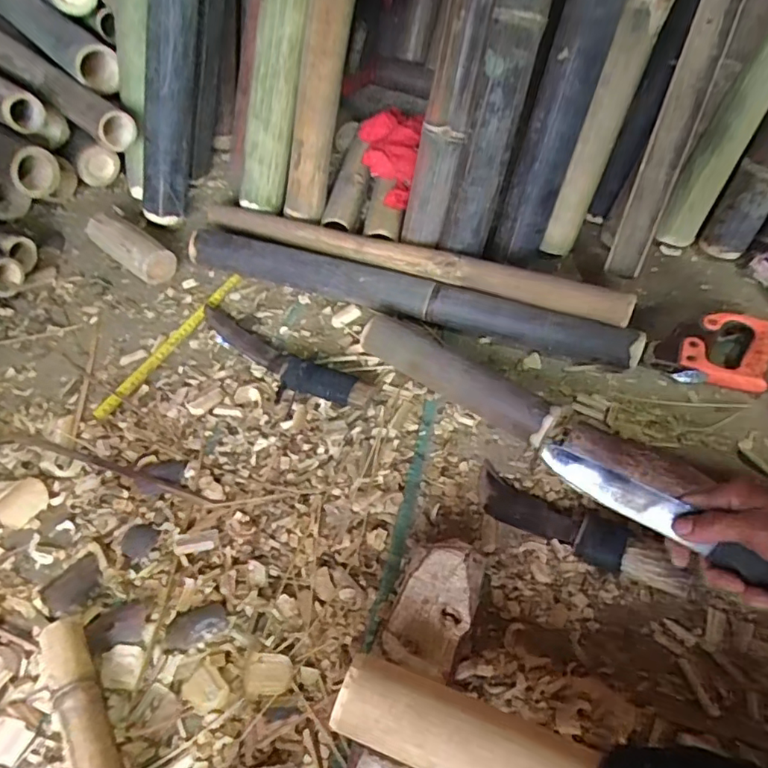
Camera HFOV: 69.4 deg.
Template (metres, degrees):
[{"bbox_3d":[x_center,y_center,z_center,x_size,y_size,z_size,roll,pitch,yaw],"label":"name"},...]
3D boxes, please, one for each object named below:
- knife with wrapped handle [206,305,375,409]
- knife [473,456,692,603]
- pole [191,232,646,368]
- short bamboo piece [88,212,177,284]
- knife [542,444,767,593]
[{"bbox_3d":[-0.145,-0.039,0.757,0.293,0.035,0.053,28,60,20],"label":"knife with wrapped handle"},{"bbox_3d":[0.202,0.156,0.597,0.232,0.031,0.052,22,57,34],"label":"knife"},{"bbox_3d":[0.022,-0.129,0.797,0.650,0.064,0.052,15,56,12],"label":"pole"},{"bbox_3d":[-0.394,-0.213,0.867,0.164,0.062,0.061,32,61,22],"label":"short bamboo piece"},{"bbox_3d":[0.245,0.115,0.460,0.240,0.030,0.023,30,60,29],"label":"knife"}]

